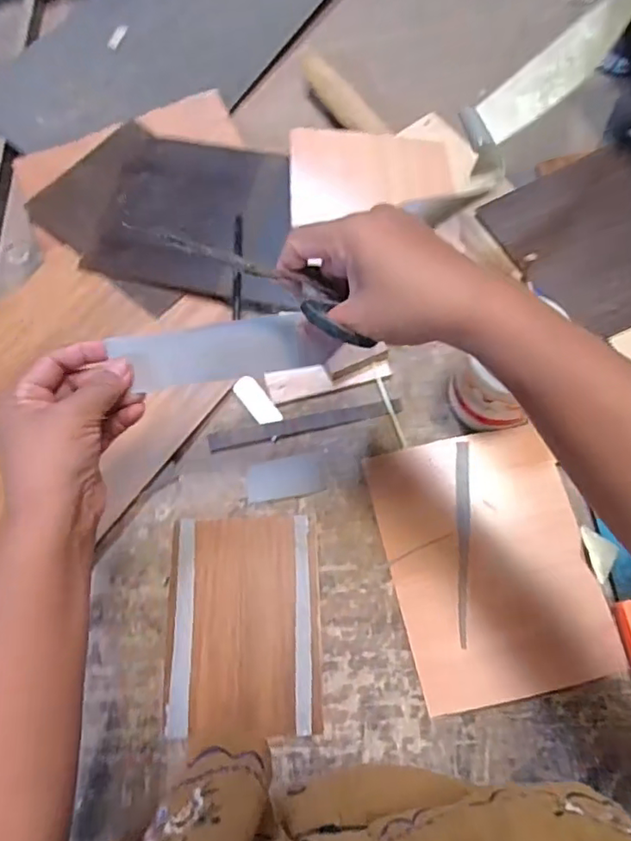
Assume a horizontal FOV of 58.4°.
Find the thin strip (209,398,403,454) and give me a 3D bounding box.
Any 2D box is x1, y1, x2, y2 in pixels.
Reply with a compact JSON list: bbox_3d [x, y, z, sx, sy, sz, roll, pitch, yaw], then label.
[{"bbox_3d":[-0.009,0.003,0.553,0.189,0.005,0.018,-11,70,-2],"label":"thin strip"}]

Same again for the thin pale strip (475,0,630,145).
[{"bbox_3d":[0.307,-0.392,0.512,0.455,0.042,0.060,-38,71,-11],"label":"thin pale strip"}]

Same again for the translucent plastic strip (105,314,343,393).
[{"bbox_3d":[-0.060,-0.045,0.378,0.143,0.039,0.007,-8,25,4],"label":"translucent plastic strip"}]

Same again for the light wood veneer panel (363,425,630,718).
[{"bbox_3d":[0.151,0.122,0.497,0.166,0.011,0.221,-15,73,2],"label":"light wood veneer panel"}]

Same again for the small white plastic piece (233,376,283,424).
[{"bbox_3d":[-0.058,-0.019,0.563,0.023,0.004,0.061,-36,72,-10],"label":"small white plastic piece"}]

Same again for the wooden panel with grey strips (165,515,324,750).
[{"bbox_3d":[-0.062,0.176,0.491,0.131,0.008,0.180,-3,70,2],"label":"wooden panel with grey strips"}]

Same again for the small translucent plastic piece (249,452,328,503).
[{"bbox_3d":[-0.029,0.054,0.537,0.072,0.004,0.040,-9,70,-1],"label":"small translucent plastic piece"}]

